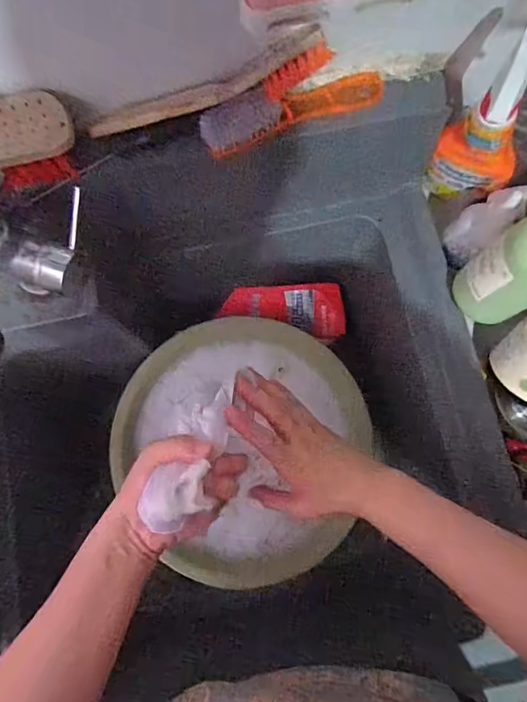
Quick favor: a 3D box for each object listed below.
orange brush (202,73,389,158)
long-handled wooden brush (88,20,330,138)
[{"bbox_3d":[0.034,-0.242,0.452,0.194,0.053,0.036,-23,79,-5],"label":"orange brush"},{"bbox_3d":[-0.053,-0.246,0.427,0.229,0.030,0.039,-12,78,12],"label":"long-handled wooden brush"}]

